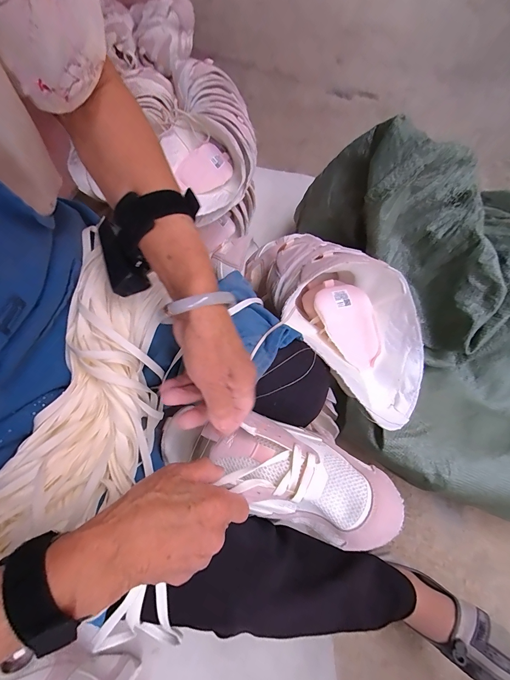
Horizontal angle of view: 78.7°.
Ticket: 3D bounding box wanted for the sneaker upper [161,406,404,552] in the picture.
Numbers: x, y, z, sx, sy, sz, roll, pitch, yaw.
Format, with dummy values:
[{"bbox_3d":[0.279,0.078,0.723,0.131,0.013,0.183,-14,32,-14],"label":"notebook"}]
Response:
[{"bbox_3d":[0.018,0.132,0.320,0.243,0.062,0.087,17,66,13],"label":"sneaker upper"}]

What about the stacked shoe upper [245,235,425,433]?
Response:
[{"bbox_3d":[0.105,-0.037,0.412,0.300,0.107,0.158,42,71,16],"label":"stacked shoe upper"}]

